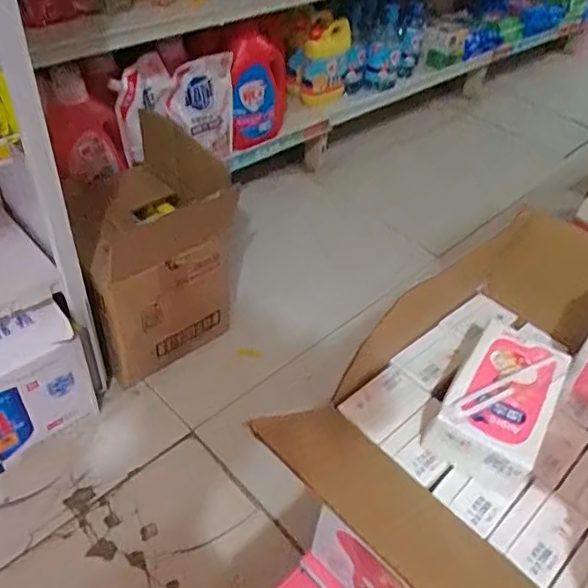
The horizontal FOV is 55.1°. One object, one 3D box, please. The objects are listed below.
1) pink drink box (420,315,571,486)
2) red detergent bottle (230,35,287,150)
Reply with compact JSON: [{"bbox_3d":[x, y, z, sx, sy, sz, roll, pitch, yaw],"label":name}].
[{"bbox_3d":[0.144,0.079,0.398,0.065,0.046,0.113,28,47,21],"label":"pink drink box"},{"bbox_3d":[-0.092,-0.493,1.402,0.080,0.266,0.184,32,48,25],"label":"red detergent bottle"}]

